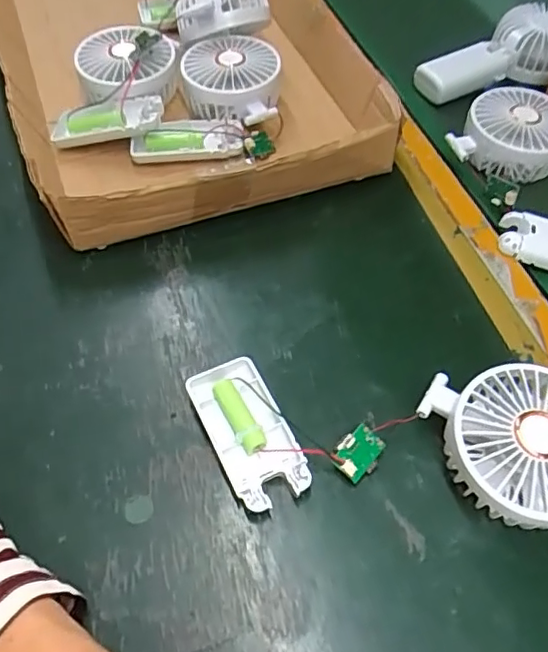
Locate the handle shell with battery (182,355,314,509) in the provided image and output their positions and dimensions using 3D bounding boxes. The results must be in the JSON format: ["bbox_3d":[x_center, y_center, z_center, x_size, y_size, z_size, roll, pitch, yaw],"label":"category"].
[{"bbox_3d":[-0.016,0.064,0.343,0.044,0.016,0.092,-22,60,-15],"label":"handle shell with battery"}]

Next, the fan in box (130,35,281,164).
[{"bbox_3d":[-0.054,-0.197,0.492,0.115,0.041,0.136,4,56,1],"label":"fan in box"}]

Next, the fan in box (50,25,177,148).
[{"bbox_3d":[-0.137,-0.208,0.491,0.095,0.052,0.118,5,56,2],"label":"fan in box"}]

